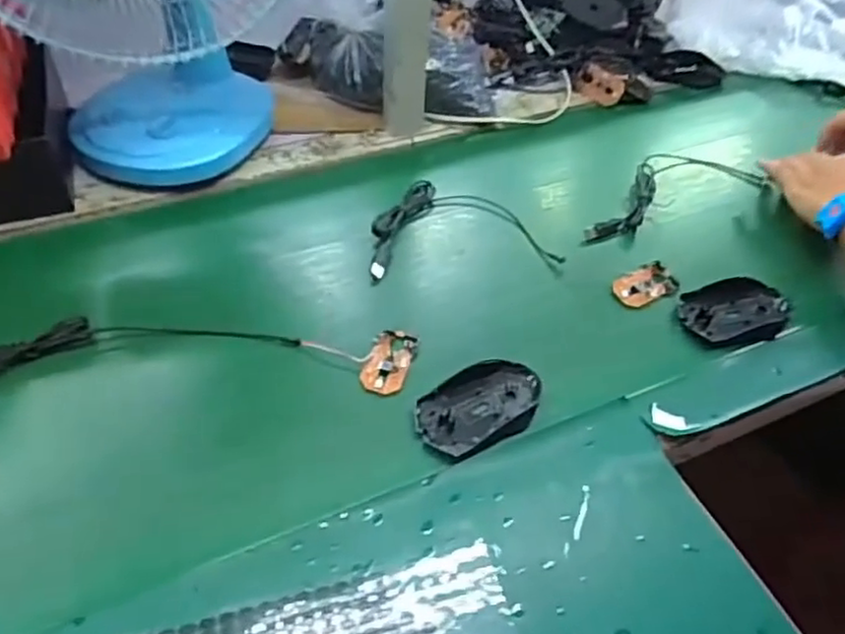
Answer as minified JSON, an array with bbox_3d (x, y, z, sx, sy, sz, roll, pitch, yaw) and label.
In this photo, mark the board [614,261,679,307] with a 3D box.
[{"bbox_3d":[0.221,-0.032,0.671,0.069,0.009,0.038,-21,54,-20],"label":"board"}]

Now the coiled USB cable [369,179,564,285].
[{"bbox_3d":[0.033,-0.099,0.709,0.196,0.021,0.139,-8,50,-10],"label":"coiled USB cable"}]

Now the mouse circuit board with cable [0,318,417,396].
[{"bbox_3d":[-0.212,0.027,0.574,0.410,0.015,0.072,2,49,-2],"label":"mouse circuit board with cable"}]

